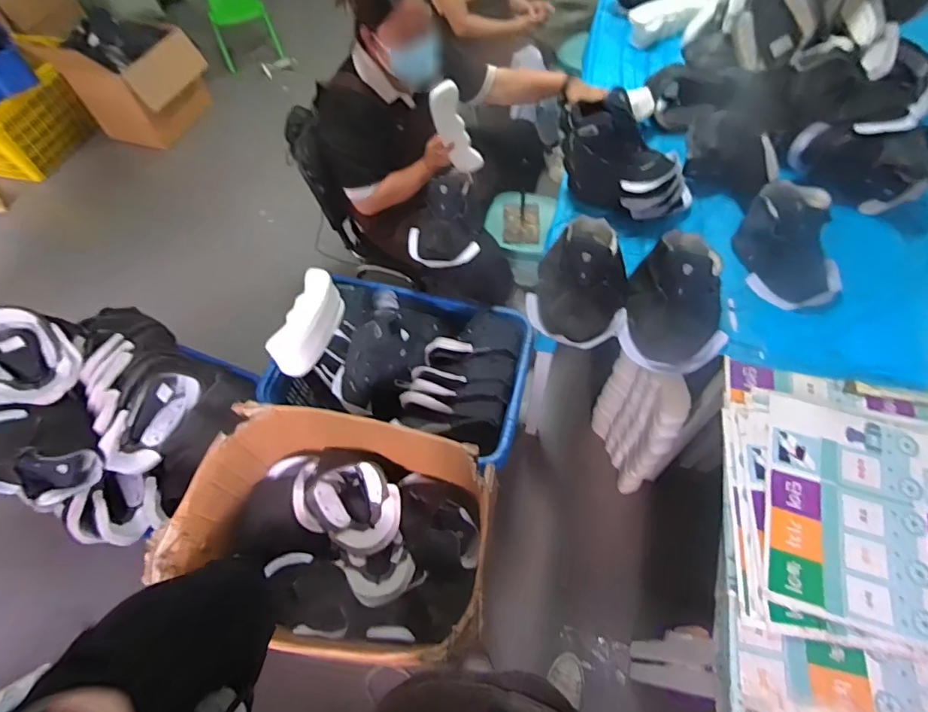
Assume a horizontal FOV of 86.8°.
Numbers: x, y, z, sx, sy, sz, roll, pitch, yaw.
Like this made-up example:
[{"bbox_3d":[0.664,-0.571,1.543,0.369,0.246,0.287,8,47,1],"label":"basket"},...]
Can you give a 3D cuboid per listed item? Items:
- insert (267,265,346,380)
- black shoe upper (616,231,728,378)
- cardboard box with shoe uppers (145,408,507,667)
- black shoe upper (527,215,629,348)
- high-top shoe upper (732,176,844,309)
[{"bbox_3d":[-0.431,-0.089,1.362,0.093,0.129,0.279,13,61,10],"label":"insert"},{"bbox_3d":[0.473,-0.121,1.081,0.212,0.208,0.258,15,62,11],"label":"black shoe upper"},{"bbox_3d":[-0.287,0.437,1.242,0.711,0.358,0.540,13,61,10],"label":"cardboard box with shoe uppers"},{"bbox_3d":[0.266,-0.173,1.088,0.212,0.155,0.265,17,62,12],"label":"black shoe upper"},{"bbox_3d":[0.737,-0.255,1.120,0.167,0.120,0.272,-12,60,-5],"label":"high-top shoe upper"}]

